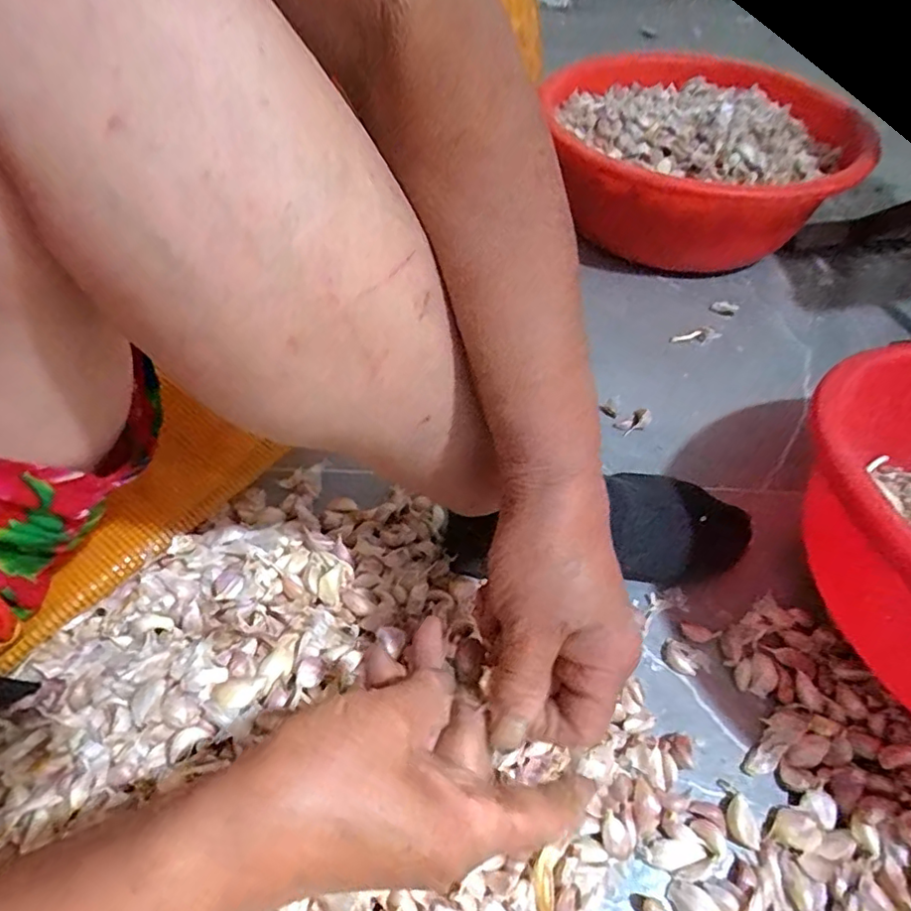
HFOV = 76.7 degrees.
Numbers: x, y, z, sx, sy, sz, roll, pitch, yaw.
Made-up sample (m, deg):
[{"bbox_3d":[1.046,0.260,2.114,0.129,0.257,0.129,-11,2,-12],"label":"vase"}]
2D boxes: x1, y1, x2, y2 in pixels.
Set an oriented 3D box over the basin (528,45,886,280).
[{"bbox_3d":[0.291,-0.353,0.723,0.355,0.150,0.283,27,57,17],"label":"basin"}]

